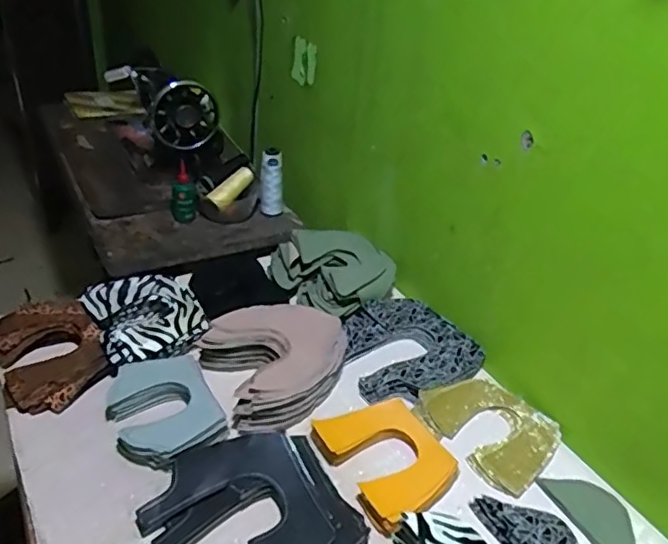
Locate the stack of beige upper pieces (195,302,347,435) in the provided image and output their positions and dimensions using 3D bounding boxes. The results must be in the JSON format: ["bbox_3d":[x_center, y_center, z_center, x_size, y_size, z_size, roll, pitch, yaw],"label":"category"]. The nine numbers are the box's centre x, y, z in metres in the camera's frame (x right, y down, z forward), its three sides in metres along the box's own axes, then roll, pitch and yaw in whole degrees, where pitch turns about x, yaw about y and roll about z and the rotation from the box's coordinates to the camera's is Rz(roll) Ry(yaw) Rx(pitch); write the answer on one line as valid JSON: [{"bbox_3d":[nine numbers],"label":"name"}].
[{"bbox_3d":[-0.072,0.118,0.798,0.177,0.057,0.182,-11,37,-24],"label":"stack of beige upper pieces"}]

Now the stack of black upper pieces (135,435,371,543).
[{"bbox_3d":[-0.084,0.255,0.612,0.187,0.035,0.204,-17,40,-31],"label":"stack of black upper pieces"}]

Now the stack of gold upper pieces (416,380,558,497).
[{"bbox_3d":[0.202,0.196,0.759,0.132,0.021,0.160,-22,43,-36],"label":"stack of gold upper pieces"}]

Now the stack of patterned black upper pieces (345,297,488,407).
[{"bbox_3d":[0.101,0.112,0.863,0.182,0.032,0.185,-18,40,-31],"label":"stack of patterned black upper pieces"}]

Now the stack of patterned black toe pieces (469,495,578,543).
[{"bbox_3d":[0.224,0.290,0.631,0.076,0.010,0.145,-16,39,-29],"label":"stack of patterned black toe pieces"}]

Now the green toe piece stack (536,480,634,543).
[{"bbox_3d":[0.297,0.273,0.670,0.064,0.009,0.113,-14,38,-27],"label":"green toe piece stack"}]

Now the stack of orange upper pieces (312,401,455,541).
[{"bbox_3d":[0.065,0.220,0.693,0.125,0.023,0.171,-17,41,-29],"label":"stack of orange upper pieces"}]

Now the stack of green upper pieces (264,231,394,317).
[{"bbox_3d":[0.010,-0.007,0.967,0.183,0.064,0.172,-15,39,-29],"label":"stack of green upper pieces"}]

